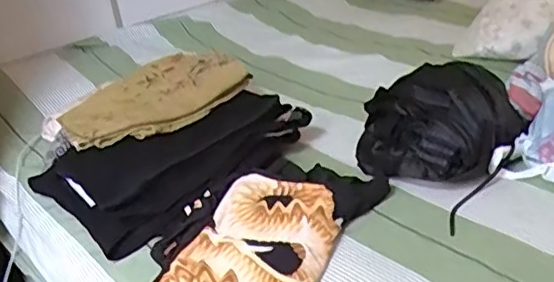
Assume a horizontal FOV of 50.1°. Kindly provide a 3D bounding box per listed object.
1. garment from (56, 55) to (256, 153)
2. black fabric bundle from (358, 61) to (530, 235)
[{"bbox_3d":[-0.183,-0.067,0.885,0.266,0.055,0.128,-27,34,-31],"label":"garment"},{"bbox_3d":[0.213,-0.027,0.771,0.172,0.105,0.200,18,37,39],"label":"black fabric bundle"}]

